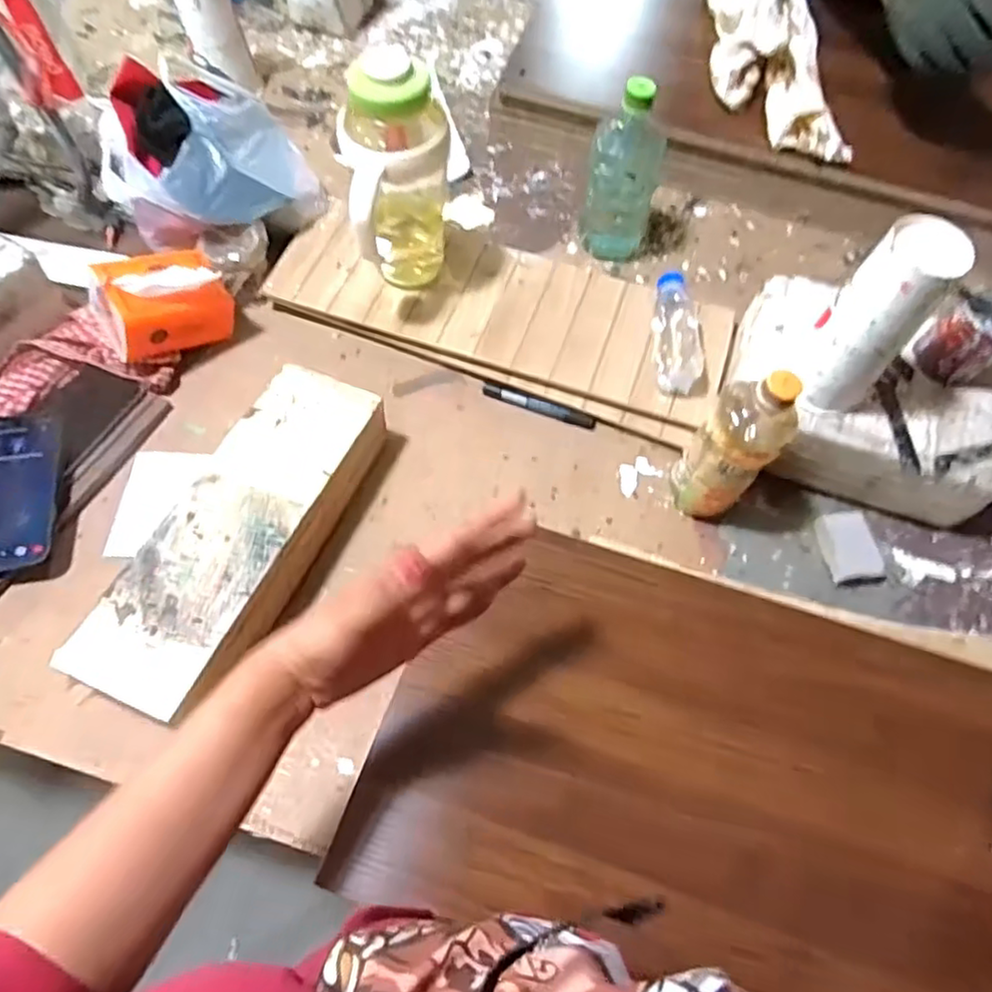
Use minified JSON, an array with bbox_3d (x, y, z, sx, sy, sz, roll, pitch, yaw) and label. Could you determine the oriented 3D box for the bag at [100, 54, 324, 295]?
[{"bbox_3d":[-0.320,-0.382,0.756,0.218,0.130,0.225,42,70,15],"label":"bag"}]

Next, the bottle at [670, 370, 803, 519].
[{"bbox_3d":[0.216,-0.040,0.604,0.069,0.200,0.058,38,69,13],"label":"bottle"}]

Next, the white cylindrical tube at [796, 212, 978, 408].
[{"bbox_3d":[0.322,-0.147,0.561,0.074,0.170,0.066,38,69,13],"label":"white cylindrical tube"}]

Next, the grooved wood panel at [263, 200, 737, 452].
[{"bbox_3d":[0.006,-0.220,0.759,0.515,0.024,0.183,20,70,7],"label":"grooved wood panel"}]

